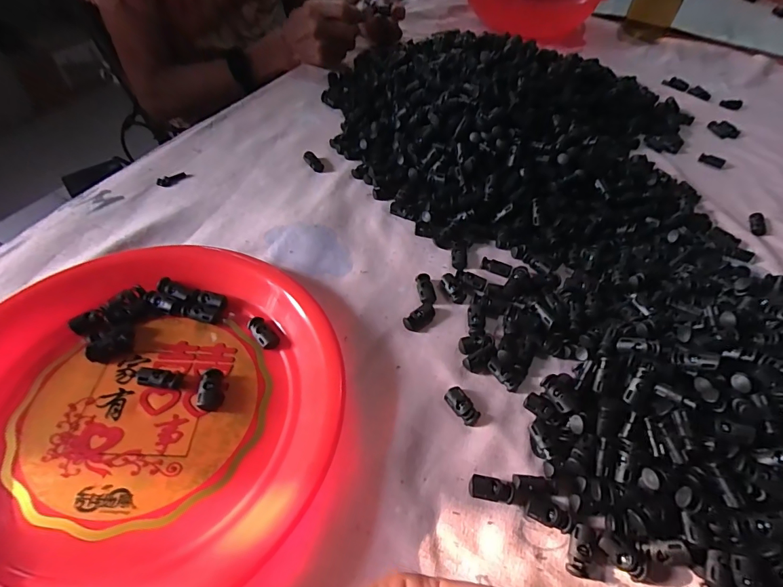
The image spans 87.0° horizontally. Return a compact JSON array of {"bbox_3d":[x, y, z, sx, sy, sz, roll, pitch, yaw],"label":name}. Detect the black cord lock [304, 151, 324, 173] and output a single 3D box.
[{"bbox_3d":[-0.085,-0.145,0.458,0.015,0.009,0.032,-32,64,-23],"label":"black cord lock"}]

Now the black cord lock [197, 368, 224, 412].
[{"bbox_3d":[-0.123,0.066,0.281,0.014,0.009,0.028,-4,54,-8],"label":"black cord lock"}]

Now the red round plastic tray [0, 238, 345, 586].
[{"bbox_3d":[-0.163,0.069,0.268,0.279,0.038,0.260,2,56,-3],"label":"red round plastic tray"}]

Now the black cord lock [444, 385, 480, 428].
[{"bbox_3d":[0.051,0.081,0.295,0.013,0.008,0.029,-30,61,-24],"label":"black cord lock"}]

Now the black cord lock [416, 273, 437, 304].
[{"bbox_3d":[0.030,-0.004,0.356,0.015,0.007,0.030,-5,54,-9],"label":"black cord lock"}]

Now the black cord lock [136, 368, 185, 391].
[{"bbox_3d":[-0.157,0.058,0.281,0.030,0.008,0.012,14,55,-11],"label":"black cord lock"}]

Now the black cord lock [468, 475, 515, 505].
[{"bbox_3d":[0.063,0.125,0.263,0.027,0.008,0.013,12,53,4],"label":"black cord lock"}]

